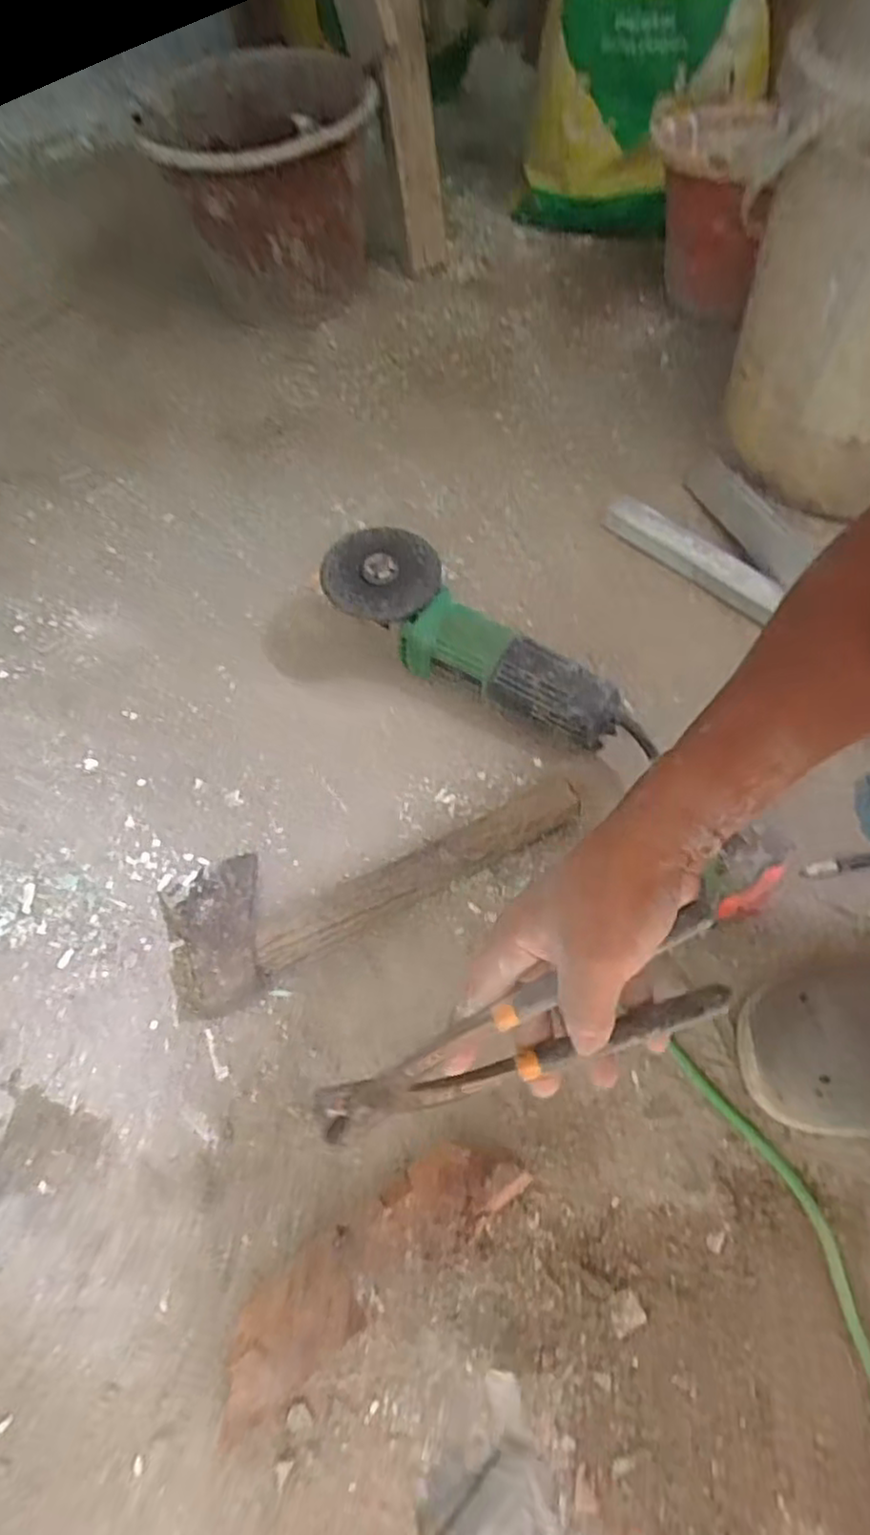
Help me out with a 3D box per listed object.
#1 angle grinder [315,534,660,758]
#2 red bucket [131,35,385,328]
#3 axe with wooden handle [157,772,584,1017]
[{"bbox_3d":[0.043,-0.104,0.595,0.284,0.092,0.088,25,63,14],"label":"angle grinder"},{"bbox_3d":[-0.205,-0.730,0.908,0.260,0.221,0.282,-7,60,-4],"label":"red bucket"},{"bbox_3d":[-0.049,0.069,0.531,0.316,0.034,0.109,-23,62,-13],"label":"axe with wooden handle"}]

